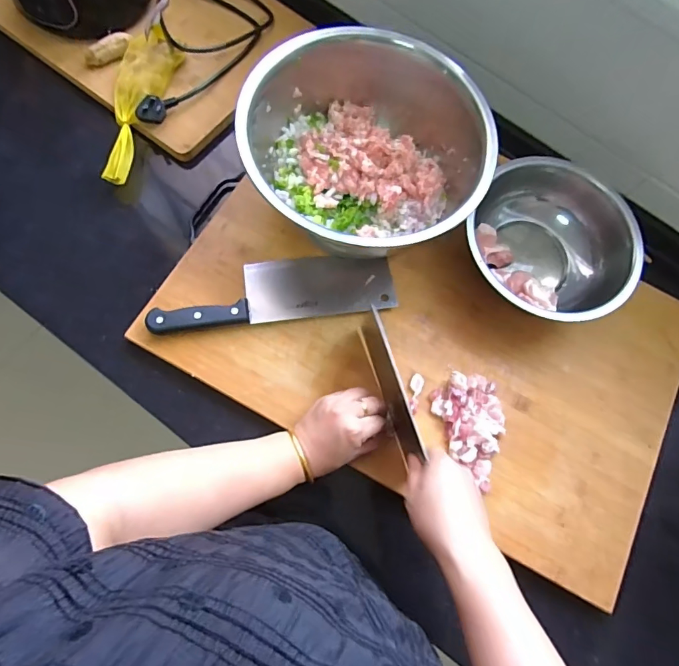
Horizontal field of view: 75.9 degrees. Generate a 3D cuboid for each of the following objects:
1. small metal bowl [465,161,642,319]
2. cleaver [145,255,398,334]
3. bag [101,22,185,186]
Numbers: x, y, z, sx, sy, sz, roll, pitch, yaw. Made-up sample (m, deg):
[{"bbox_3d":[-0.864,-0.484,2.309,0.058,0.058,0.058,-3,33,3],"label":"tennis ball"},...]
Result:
[{"bbox_3d":[0.246,-0.103,0.514,0.198,0.074,0.169,23,73,2],"label":"small metal bowl"},{"bbox_3d":[-0.074,-0.052,0.510,0.277,0.028,0.077,-7,75,-8],"label":"cleaver"},{"bbox_3d":[-0.256,-0.295,0.561,0.066,0.035,0.222,6,74,-4],"label":"bag"}]

